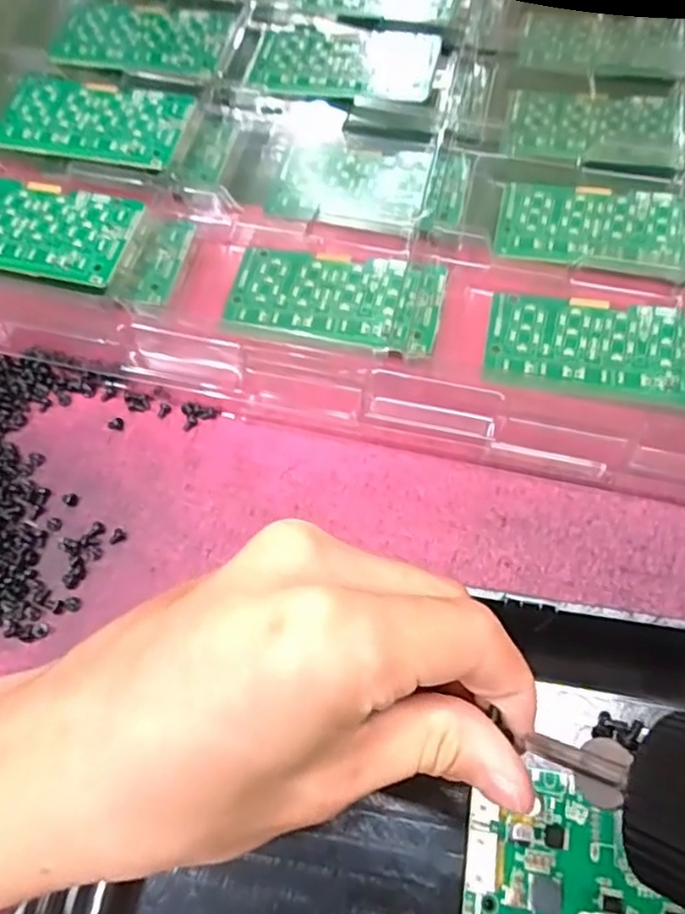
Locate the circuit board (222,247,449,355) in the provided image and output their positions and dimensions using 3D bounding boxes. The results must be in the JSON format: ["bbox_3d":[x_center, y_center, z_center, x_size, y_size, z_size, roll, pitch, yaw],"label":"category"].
[{"bbox_3d":[-0.003,-0.072,0.293,0.094,0.004,0.047,12,66,13],"label":"circuit board"}]

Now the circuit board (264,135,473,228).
[{"bbox_3d":[0.013,-0.133,0.321,0.092,0.004,0.046,9,66,7],"label":"circuit board"}]

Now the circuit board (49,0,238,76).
[{"bbox_3d":[-0.105,-0.222,0.350,0.088,0.004,0.052,10,66,7],"label":"circuit board"}]

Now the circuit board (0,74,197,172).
[{"bbox_3d":[-0.122,-0.163,0.321,0.091,0.004,0.049,14,67,9],"label":"circuit board"}]

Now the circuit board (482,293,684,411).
[{"bbox_3d":[0.110,-0.046,0.281,0.094,0.005,0.049,8,65,11],"label":"circuit board"}]

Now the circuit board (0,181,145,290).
[{"bbox_3d":[-0.138,-0.101,0.294,0.091,0.006,0.048,13,67,8],"label":"circuit board"}]

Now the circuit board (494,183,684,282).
[{"bbox_3d":[0.121,-0.107,0.308,0.092,0.006,0.051,13,67,9],"label":"circuit board"}]

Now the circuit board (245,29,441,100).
[{"bbox_3d":[0.002,-0.206,0.341,0.093,0.004,0.046,6,66,5],"label":"circuit board"}]

